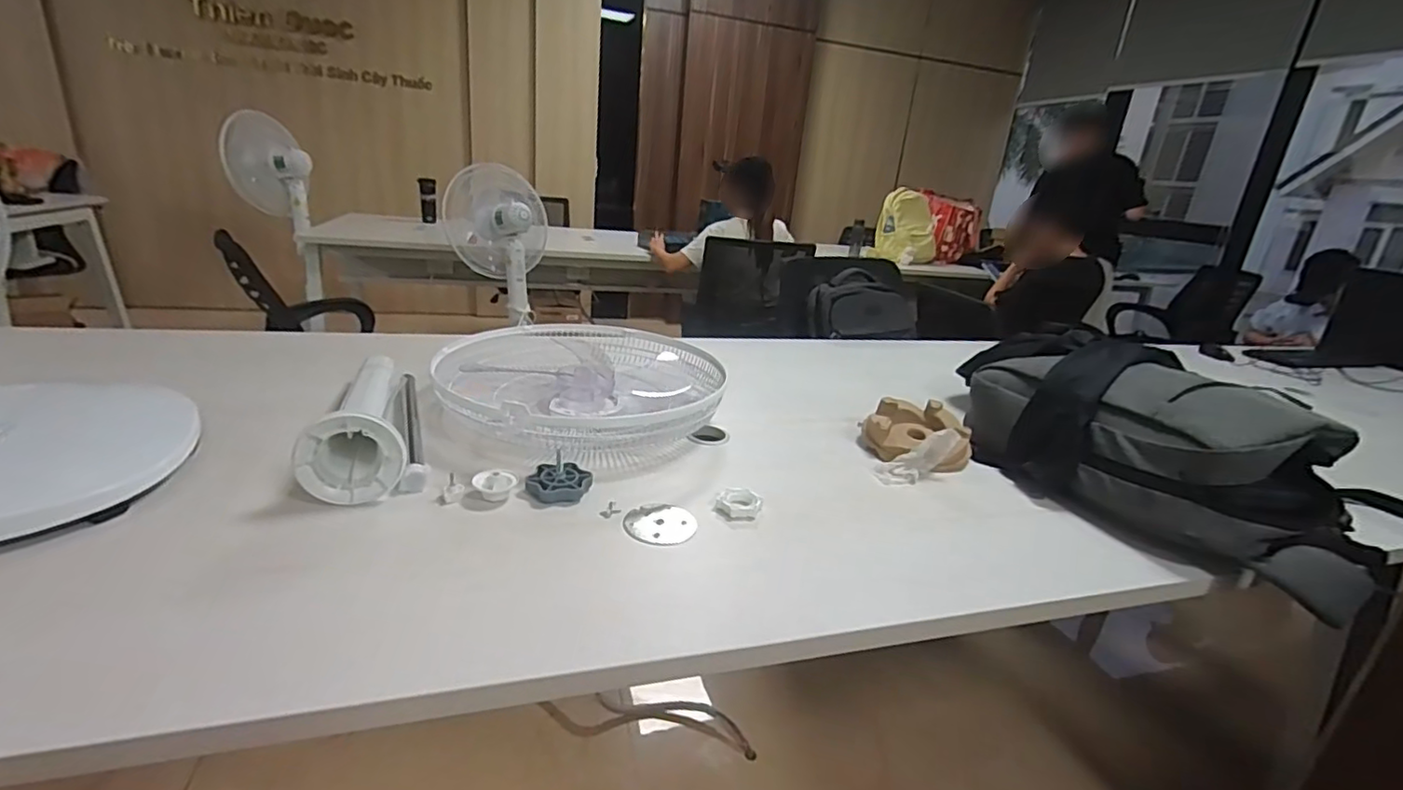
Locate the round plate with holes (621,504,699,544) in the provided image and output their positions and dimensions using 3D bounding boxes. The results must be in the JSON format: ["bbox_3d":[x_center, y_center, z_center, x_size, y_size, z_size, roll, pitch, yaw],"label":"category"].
[{"bbox_3d":[-0.047,0.148,0.709,0.078,0.007,0.076,3,27,-1],"label":"round plate with holes"}]

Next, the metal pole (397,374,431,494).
[{"bbox_3d":[-0.403,0.034,0.863,0.032,0.024,0.359,-3,22,-23],"label":"metal pole"}]

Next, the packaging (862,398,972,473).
[{"bbox_3d":[0.333,0.058,0.953,0.144,0.060,0.155,6,20,-2],"label":"packaging"}]

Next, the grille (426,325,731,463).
[{"bbox_3d":[-0.187,-0.019,1.001,0.433,0.079,0.428,-6,23,-30],"label":"grille"}]

